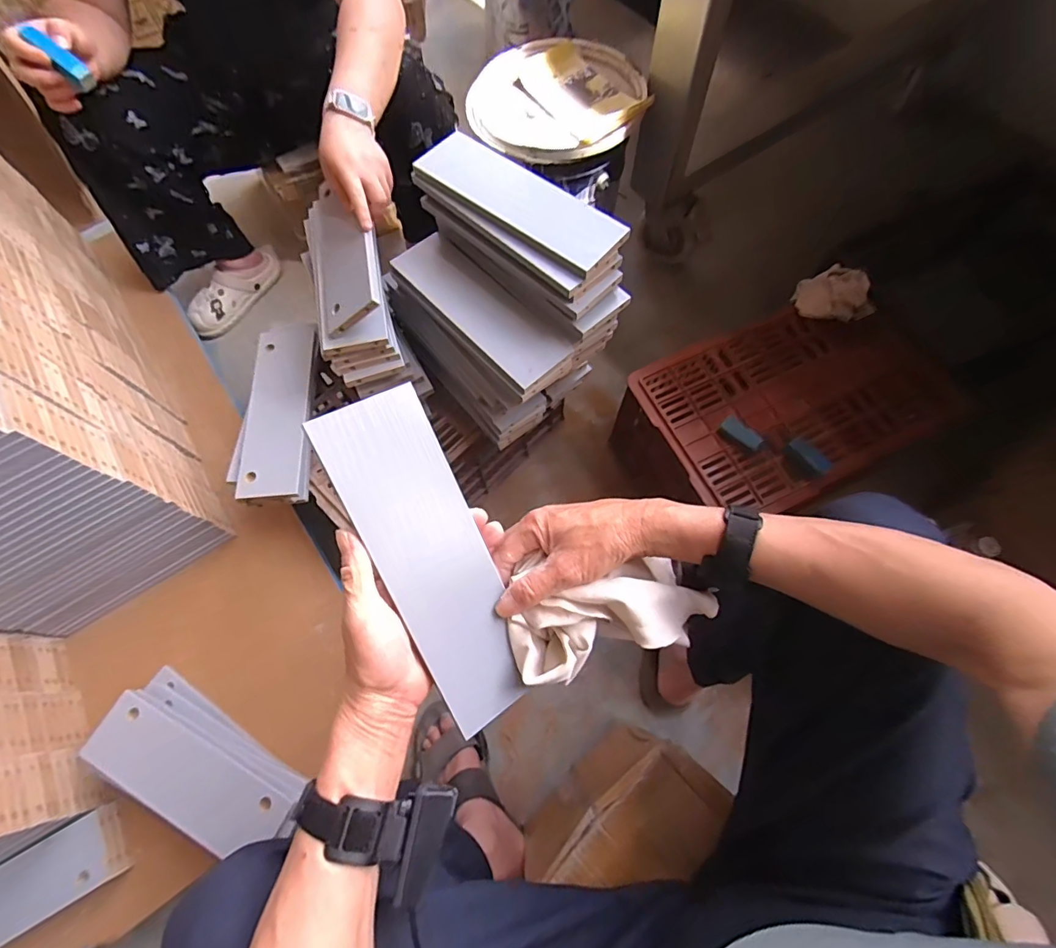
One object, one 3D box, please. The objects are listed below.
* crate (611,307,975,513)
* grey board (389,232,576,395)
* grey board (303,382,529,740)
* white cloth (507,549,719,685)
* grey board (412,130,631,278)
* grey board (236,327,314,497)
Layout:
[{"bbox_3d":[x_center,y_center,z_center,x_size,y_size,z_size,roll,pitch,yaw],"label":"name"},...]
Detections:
[{"bbox_3d":[0.430,-0.087,0.870,0.464,0.237,0.303,-21,69,-7],"label":"crate"},{"bbox_3d":[-0.062,-0.217,0.631,0.088,0.020,0.262,-41,73,-14],"label":"grey board"},{"bbox_3d":[-0.069,0.069,0.373,0.079,0.006,0.262,-28,102,-25],"label":"grey board"},{"bbox_3d":[0.066,0.108,0.408,0.167,0.064,0.092,-16,69,-6],"label":"white cloth"},{"bbox_3d":[-0.008,-0.325,0.578,0.256,0.018,0.084,37,78,9],"label":"grey board"},{"bbox_3d":[-0.362,-0.094,0.709,0.079,0.024,0.265,2,74,-14],"label":"grey board"}]

